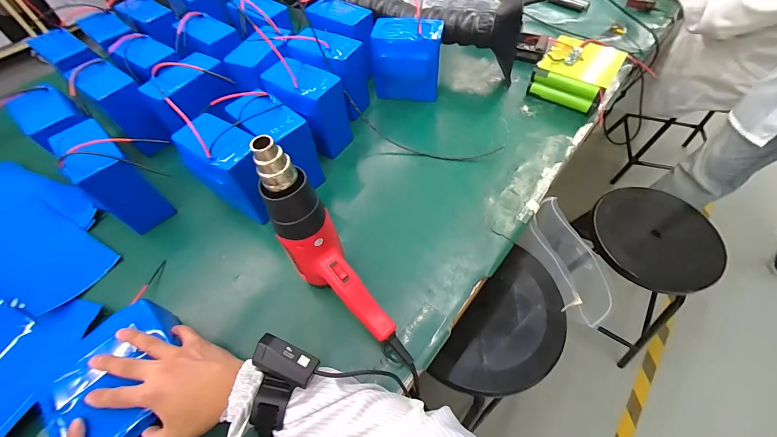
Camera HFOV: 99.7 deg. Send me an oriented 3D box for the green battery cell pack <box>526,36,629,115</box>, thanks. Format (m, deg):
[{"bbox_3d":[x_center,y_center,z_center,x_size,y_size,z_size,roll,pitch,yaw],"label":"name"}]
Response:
[{"bbox_3d":[0.406,-0.316,0.709,0.145,0.073,0.144,32,64,21],"label":"green battery cell pack"}]

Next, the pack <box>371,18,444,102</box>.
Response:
[{"bbox_3d":[0.040,-0.343,0.713,0.141,0.144,0.078,4,57,5],"label":"pack"}]

